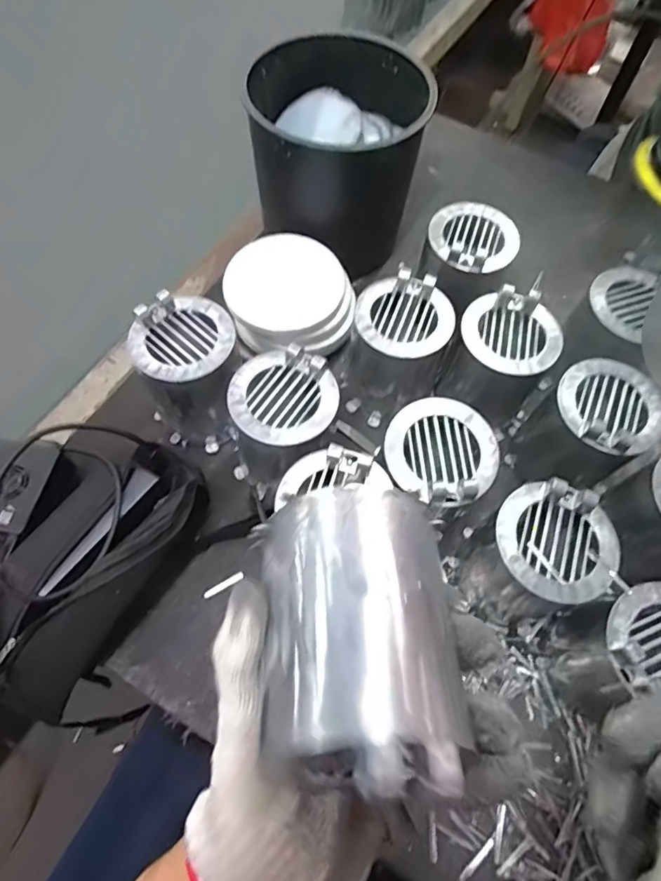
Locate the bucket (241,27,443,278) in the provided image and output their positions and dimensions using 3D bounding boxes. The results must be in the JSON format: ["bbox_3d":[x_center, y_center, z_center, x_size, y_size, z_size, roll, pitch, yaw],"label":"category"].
[{"bbox_3d":[-0.001,-0.303,0.554,0.154,0.147,0.165,1,64,-2],"label":"bucket"}]

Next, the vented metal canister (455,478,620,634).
[{"bbox_3d":[0.160,0.097,0.412,0.084,0.126,0.085,1,64,-2],"label":"vented metal canister"}]

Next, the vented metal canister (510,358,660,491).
[{"bbox_3d":[0.226,-0.008,0.462,0.082,0.109,0.084,1,64,-2],"label":"vented metal canister"}]

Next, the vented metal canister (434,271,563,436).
[{"bbox_3d":[0.156,-0.070,0.495,0.085,0.120,0.088,31,67,12],"label":"vented metal canister"}]

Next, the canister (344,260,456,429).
[{"bbox_3d":[0.060,-0.082,0.494,0.091,0.118,0.088,12,64,3],"label":"canister"}]

